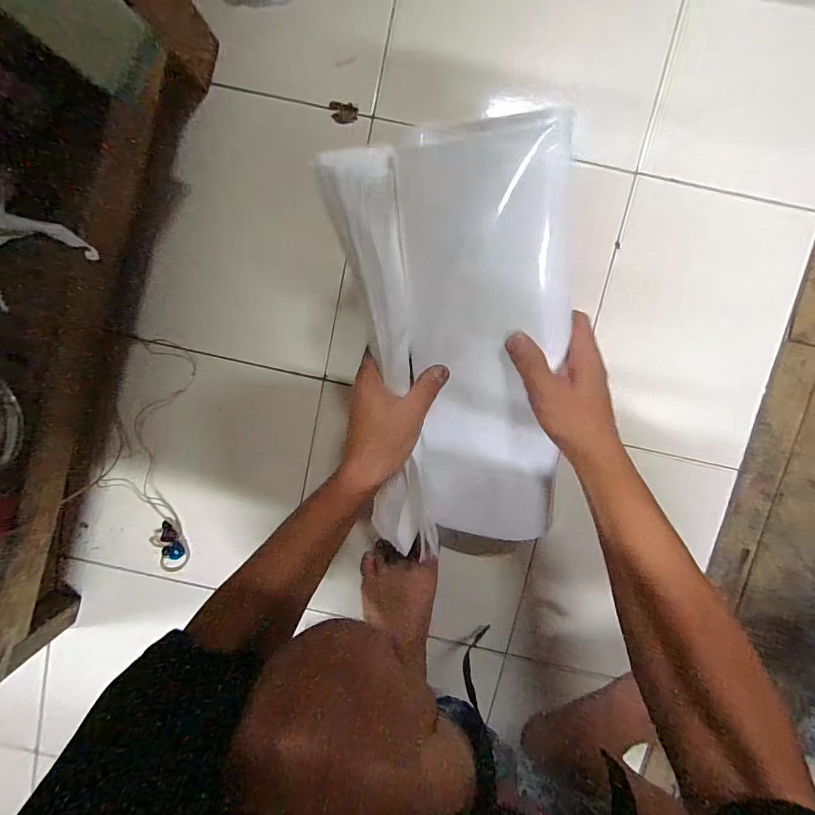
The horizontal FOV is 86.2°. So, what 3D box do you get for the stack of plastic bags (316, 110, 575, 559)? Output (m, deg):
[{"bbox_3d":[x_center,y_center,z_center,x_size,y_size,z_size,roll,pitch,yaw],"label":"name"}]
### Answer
[{"bbox_3d":[0.046,-0.028,0.367,0.172,0.043,0.357,-3,113,3],"label":"stack of plastic bags"}]

